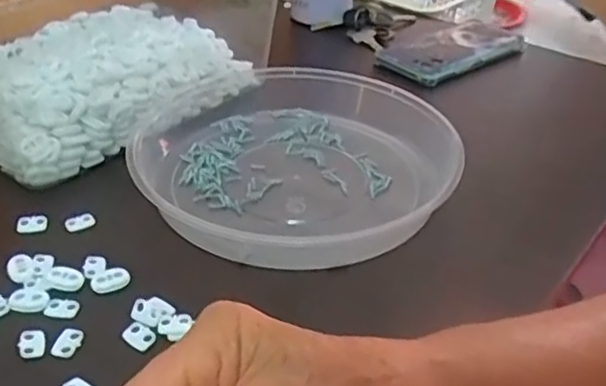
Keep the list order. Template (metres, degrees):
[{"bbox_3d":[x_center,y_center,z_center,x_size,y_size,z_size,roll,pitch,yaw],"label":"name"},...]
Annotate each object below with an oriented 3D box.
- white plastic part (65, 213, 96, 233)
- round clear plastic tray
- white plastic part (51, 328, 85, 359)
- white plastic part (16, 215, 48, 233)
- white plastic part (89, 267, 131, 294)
[{"bbox_3d":[-0.152,0.020,0.452,0.020,0.004,0.013,-15,39,-24],"label":"white plastic part"},{"bbox_3d":[-0.007,-0.031,0.508,0.236,0.040,0.236,2,35,-1],"label":"round clear plastic tray"},{"bbox_3d":[-0.129,0.081,0.361,0.013,0.004,0.018,5,35,3],"label":"white plastic part"},{"bbox_3d":[-0.183,0.021,0.447,0.019,0.005,0.013,-2,35,-6],"label":"white plastic part"},{"bbox_3d":[-0.117,0.052,0.400,0.023,0.004,0.016,-14,38,-22],"label":"white plastic part"}]

